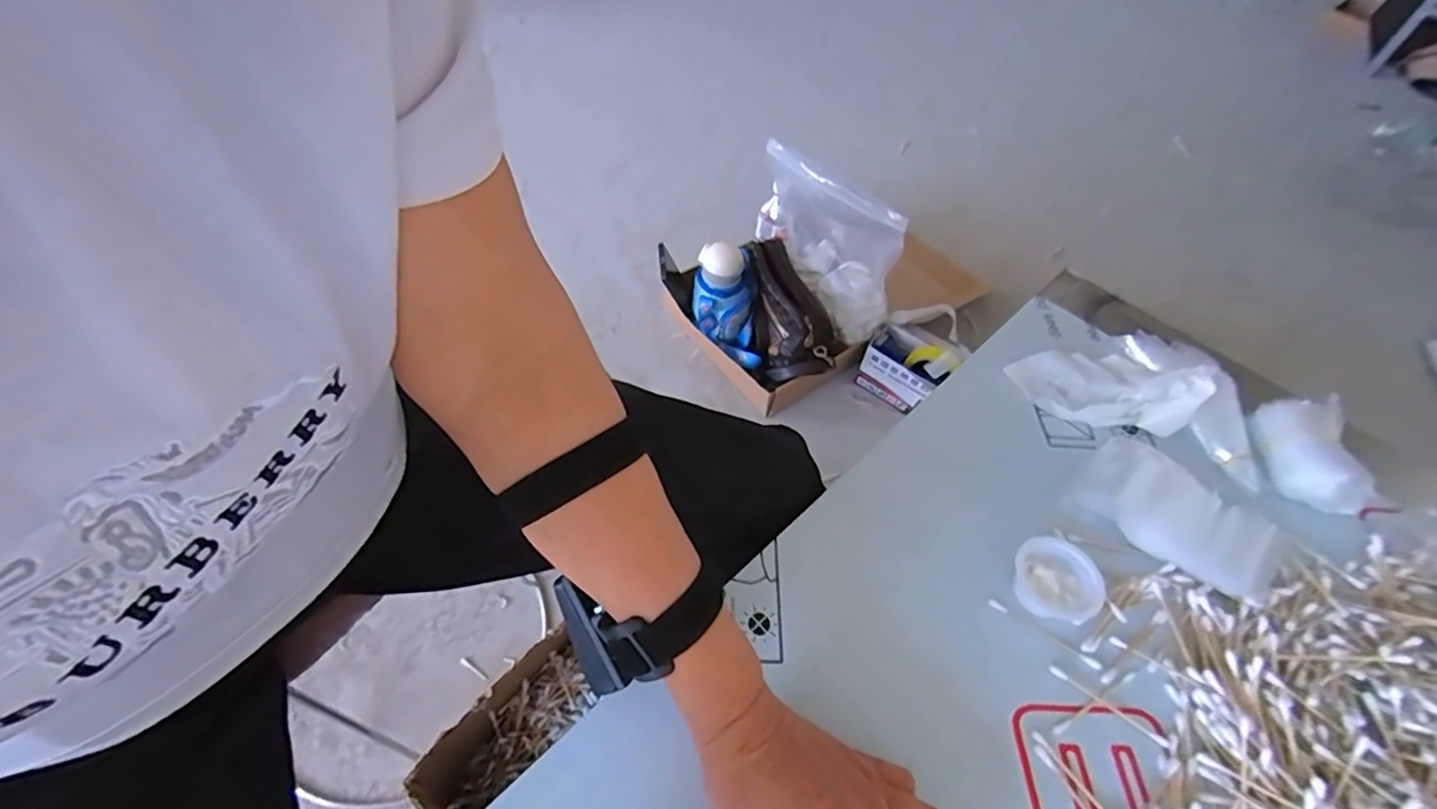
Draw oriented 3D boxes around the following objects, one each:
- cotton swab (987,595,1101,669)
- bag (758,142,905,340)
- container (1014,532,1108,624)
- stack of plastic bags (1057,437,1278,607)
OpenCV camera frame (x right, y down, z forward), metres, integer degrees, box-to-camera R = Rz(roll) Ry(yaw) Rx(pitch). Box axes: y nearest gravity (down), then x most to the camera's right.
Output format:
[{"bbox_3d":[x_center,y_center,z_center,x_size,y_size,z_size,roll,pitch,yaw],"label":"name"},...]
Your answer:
[{"bbox_3d":[0.212,0.149,0.395,0.073,0.004,0.006,30,58,19],"label":"cotton swab"},{"bbox_3d":[0.181,-0.295,1.029,0.099,0.260,0.308,-27,60,-23],"label":"bag"},{"bbox_3d":[0.223,0.118,0.404,0.048,0.025,0.054,-33,61,-24],"label":"container"},{"bbox_3d":[0.329,0.080,0.437,0.076,0.020,0.125,-37,62,-25],"label":"stack of plastic bags"}]

